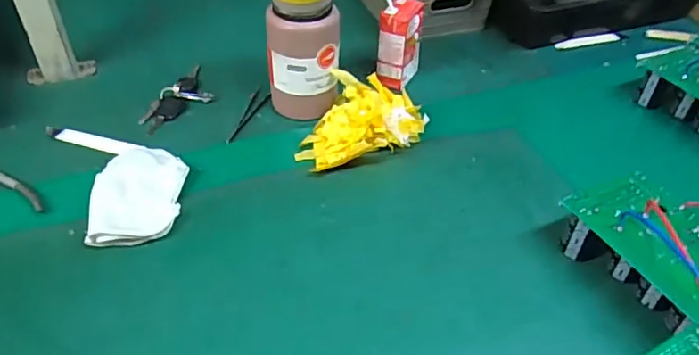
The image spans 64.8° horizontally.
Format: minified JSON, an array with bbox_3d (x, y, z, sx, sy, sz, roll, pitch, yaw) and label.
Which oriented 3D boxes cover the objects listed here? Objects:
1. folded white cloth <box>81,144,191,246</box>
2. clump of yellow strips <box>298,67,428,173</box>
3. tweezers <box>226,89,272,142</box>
[{"bbox_3d":[-0.223,0.018,0.581,0.087,0.020,0.125,1,43,-2],"label":"folded white cloth"},{"bbox_3d":[0.005,-0.072,0.672,0.147,0.053,0.120,-12,45,-16],"label":"clump of yellow strips"},{"bbox_3d":[-0.130,-0.081,0.727,0.024,0.005,0.121,10,44,7],"label":"tweezers"}]

